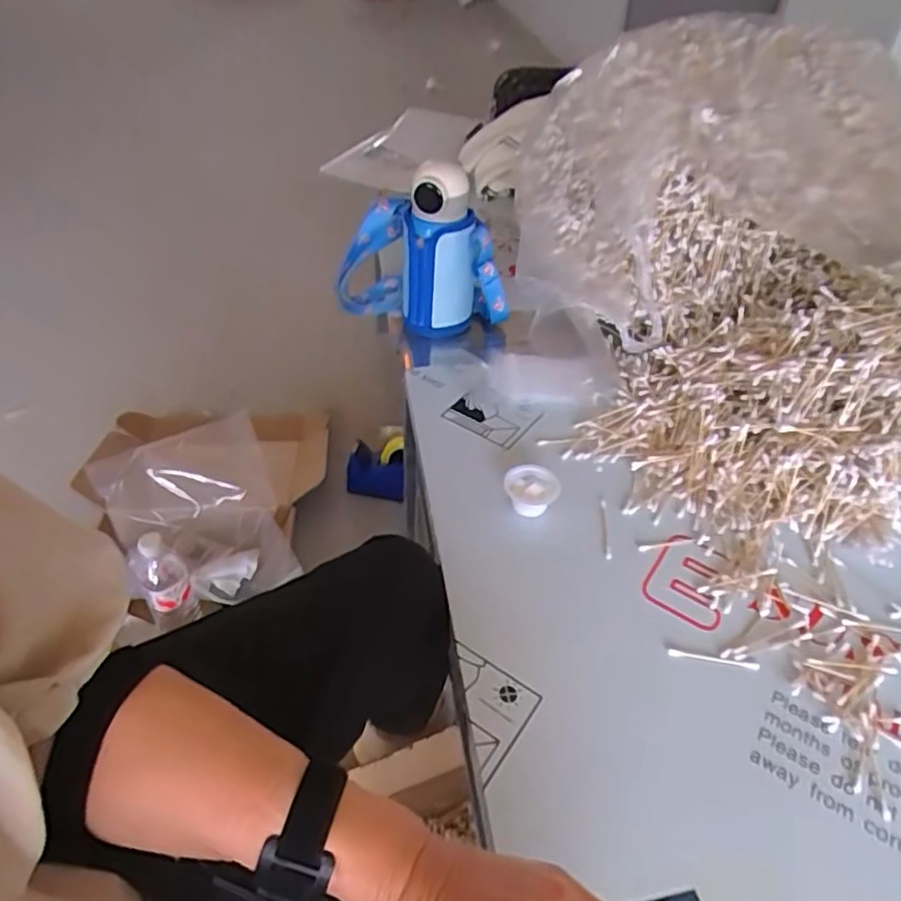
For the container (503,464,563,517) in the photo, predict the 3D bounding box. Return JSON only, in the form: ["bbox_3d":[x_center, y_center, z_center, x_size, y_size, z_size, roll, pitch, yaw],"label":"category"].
[{"bbox_3d":[0.080,0.042,0.654,0.053,0.028,0.053,1,45,-1],"label":"container"}]

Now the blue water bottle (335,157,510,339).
[{"bbox_3d":[-0.032,-0.256,0.849,0.224,0.219,0.108,26,50,23],"label":"blue water bottle"}]

